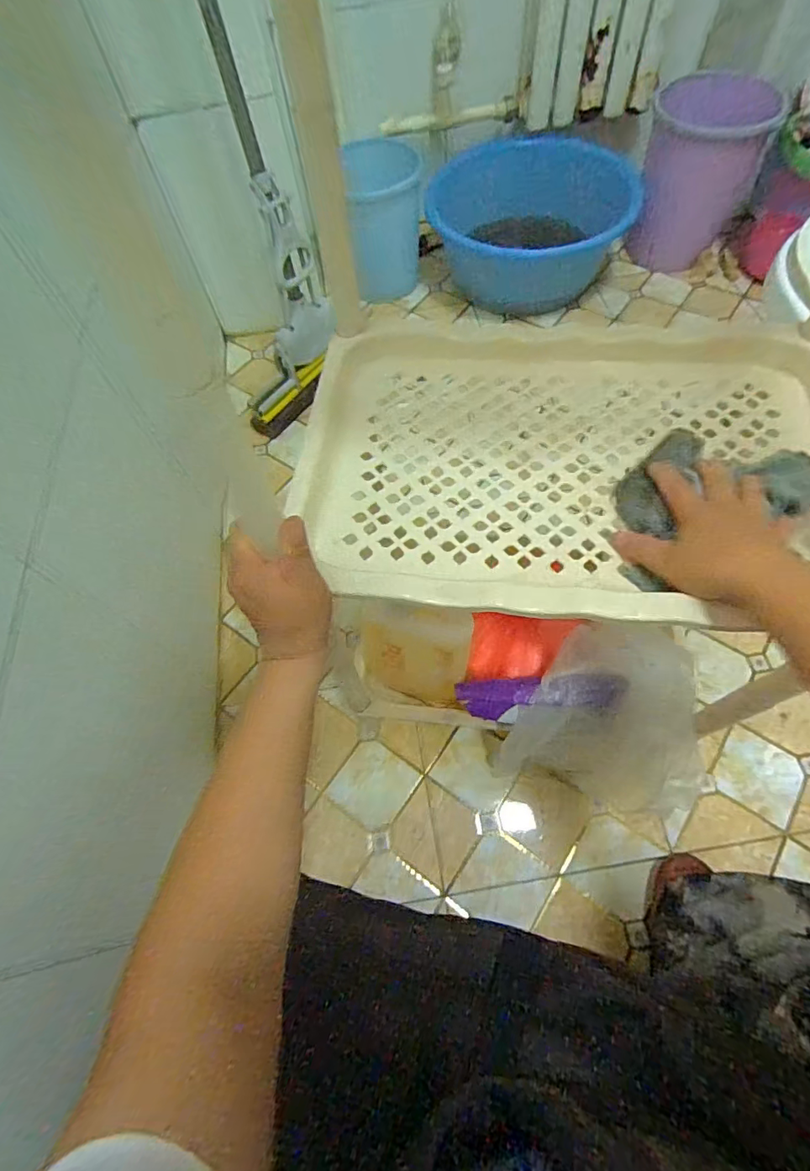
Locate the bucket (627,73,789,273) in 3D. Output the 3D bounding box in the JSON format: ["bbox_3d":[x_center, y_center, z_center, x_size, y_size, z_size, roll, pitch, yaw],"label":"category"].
[{"bbox_3d":[0.668,-0.963,1.183,0.227,0.282,0.286,13,64,10],"label":"bucket"}]

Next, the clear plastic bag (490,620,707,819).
[{"bbox_3d":[0.250,0.152,0.620,0.225,0.070,0.230,11,106,-5],"label":"clear plastic bag"}]

